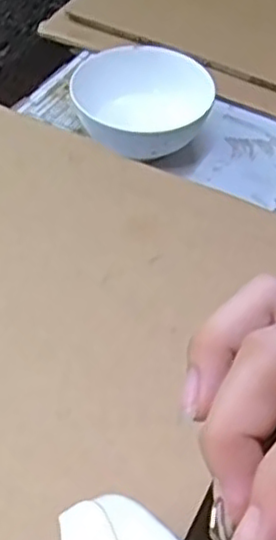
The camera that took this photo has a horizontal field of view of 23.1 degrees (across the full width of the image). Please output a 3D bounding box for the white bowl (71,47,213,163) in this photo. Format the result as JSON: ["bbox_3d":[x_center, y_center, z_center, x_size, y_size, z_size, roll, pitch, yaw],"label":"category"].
[{"bbox_3d":[0.006,-0.137,0.586,0.112,0.059,0.117,1,49,-2],"label":"white bowl"}]

